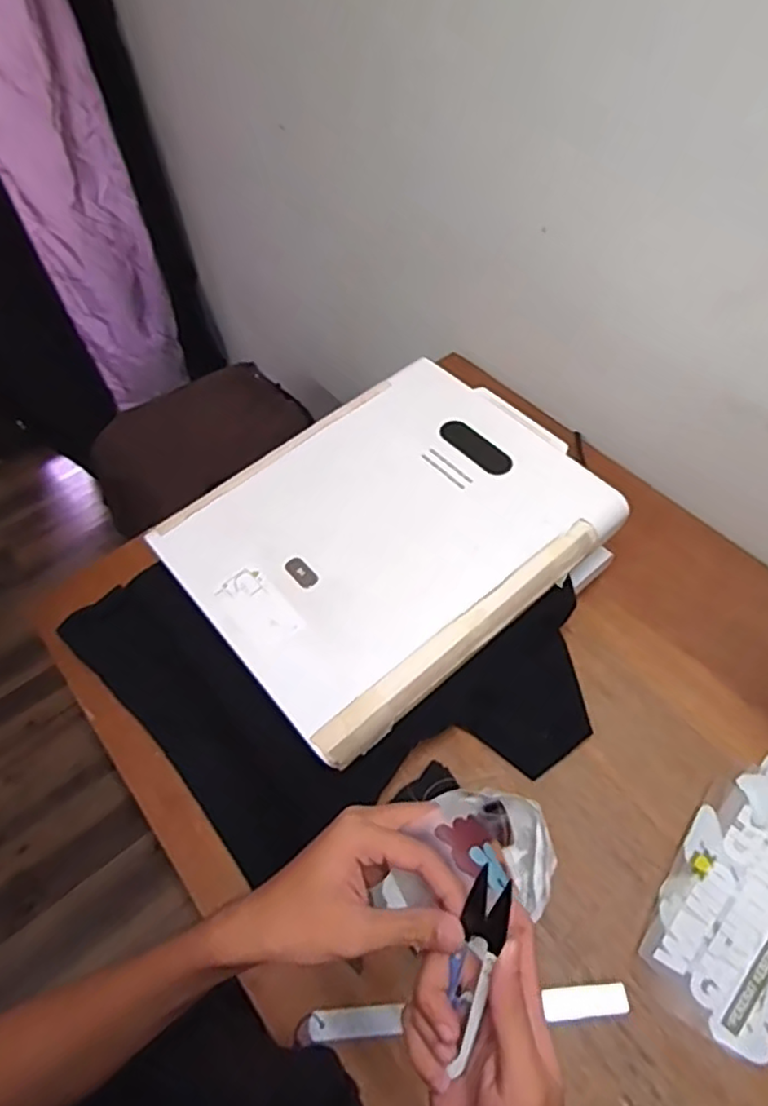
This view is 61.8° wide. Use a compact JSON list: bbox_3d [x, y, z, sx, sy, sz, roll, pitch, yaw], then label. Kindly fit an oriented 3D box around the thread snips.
[{"bbox_3d":[0.049,0.222,0.343,0.021,0.011,0.110,11,97,11],"label":"thread snips"}]

